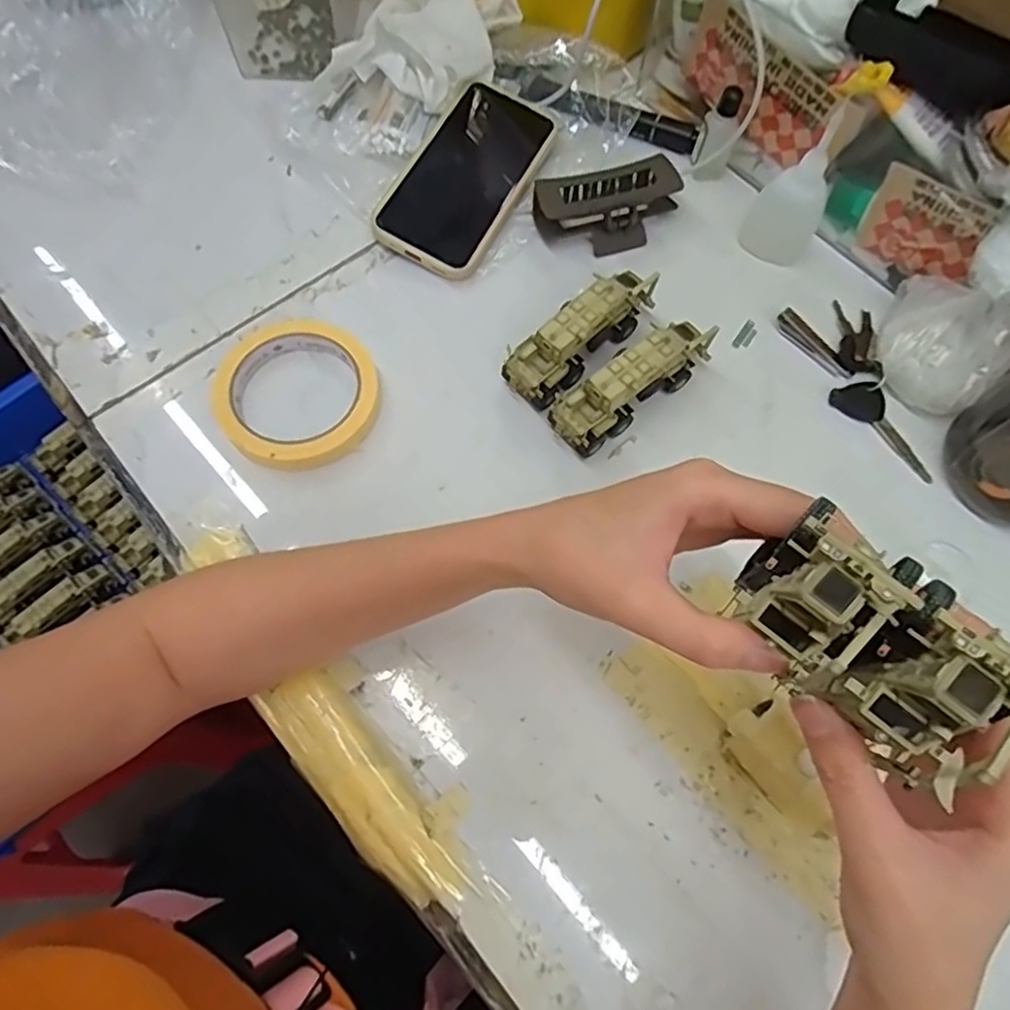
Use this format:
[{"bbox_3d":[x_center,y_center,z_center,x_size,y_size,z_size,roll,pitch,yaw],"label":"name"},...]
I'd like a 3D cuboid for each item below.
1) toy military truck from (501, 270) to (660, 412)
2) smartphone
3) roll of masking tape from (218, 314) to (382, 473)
[{"bbox_3d":[0.050,-0.110,0.421,0.113,0.042,0.034,-41,75,-15],"label":"toy military truck"},{"bbox_3d":[-0.027,-0.245,0.480,0.079,0.018,0.168,24,71,8],"label":"smartphone"},{"bbox_3d":[-0.133,-0.075,0.416,0.096,0.022,0.109,-33,73,-12],"label":"roll of masking tape"}]

